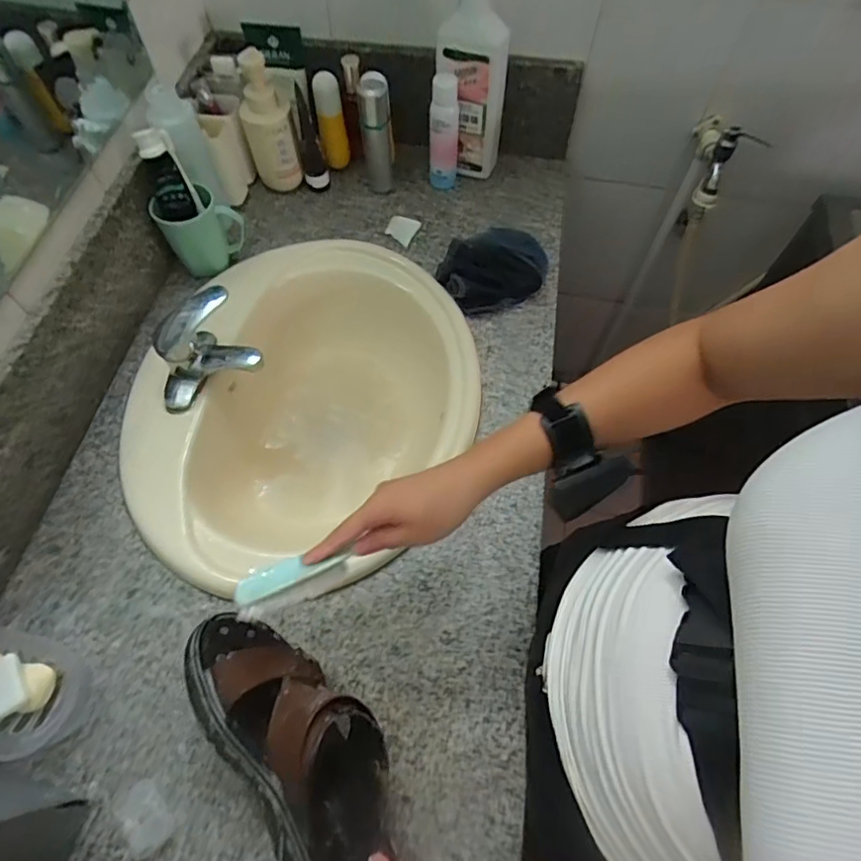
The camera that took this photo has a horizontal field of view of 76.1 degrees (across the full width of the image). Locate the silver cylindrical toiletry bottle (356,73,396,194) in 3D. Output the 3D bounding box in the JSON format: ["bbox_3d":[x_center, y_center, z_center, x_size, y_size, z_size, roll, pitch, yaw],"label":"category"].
[{"bbox_3d":[-0.085,-0.462,0.865,0.045,0.165,0.054,-7,62,-6],"label":"silver cylindrical toiletry bottle"}]

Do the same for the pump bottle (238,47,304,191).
[{"bbox_3d":[-0.250,-0.471,0.851,0.075,0.184,0.066,-14,63,-9],"label":"pump bottle"}]

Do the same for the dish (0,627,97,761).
[{"bbox_3d":[-0.425,0.260,0.550,0.141,0.058,0.103,11,62,4],"label":"dish"}]

